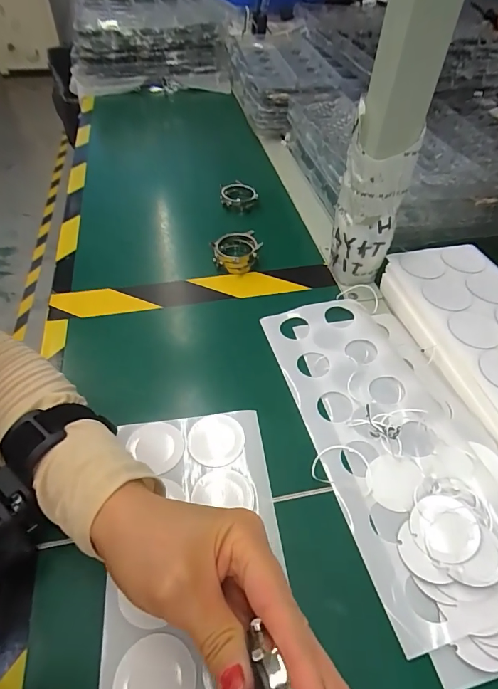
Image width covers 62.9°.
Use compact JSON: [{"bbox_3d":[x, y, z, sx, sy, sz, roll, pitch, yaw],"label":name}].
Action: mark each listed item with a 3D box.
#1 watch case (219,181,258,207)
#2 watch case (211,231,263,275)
[{"bbox_3d":[-0.014,-0.198,0.546,0.049,0.016,0.056,-1,48,-2],"label":"watch case"},{"bbox_3d":[-0.014,-0.101,0.457,0.050,0.027,0.047,4,48,2],"label":"watch case"}]

